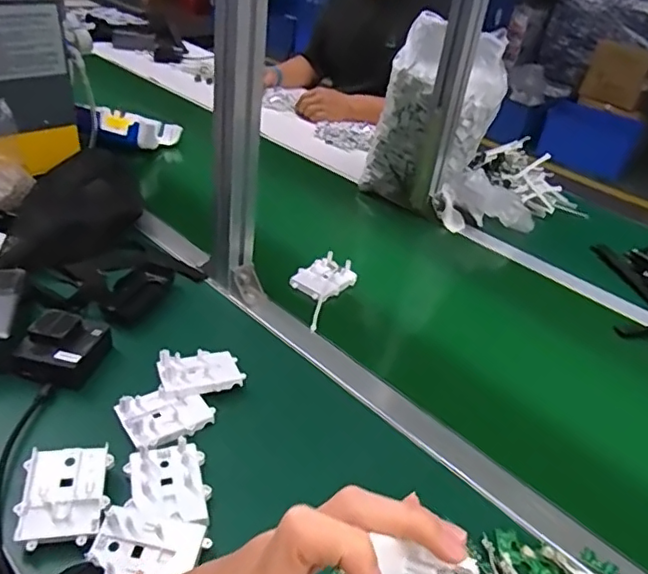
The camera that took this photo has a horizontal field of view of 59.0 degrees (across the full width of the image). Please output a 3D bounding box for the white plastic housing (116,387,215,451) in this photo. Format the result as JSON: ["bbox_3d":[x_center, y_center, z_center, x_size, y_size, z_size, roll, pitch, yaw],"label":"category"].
[{"bbox_3d":[-0.159,0.129,0.578,0.082,0.018,0.063,-21,44,-34],"label":"white plastic housing"}]

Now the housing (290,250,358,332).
[{"bbox_3d":[-0.009,-0.002,0.816,0.073,0.024,0.145,22,38,19],"label":"housing"}]

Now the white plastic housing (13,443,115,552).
[{"bbox_3d":[-0.218,0.177,0.483,0.068,0.021,0.082,-1,36,-13],"label":"white plastic housing"}]

